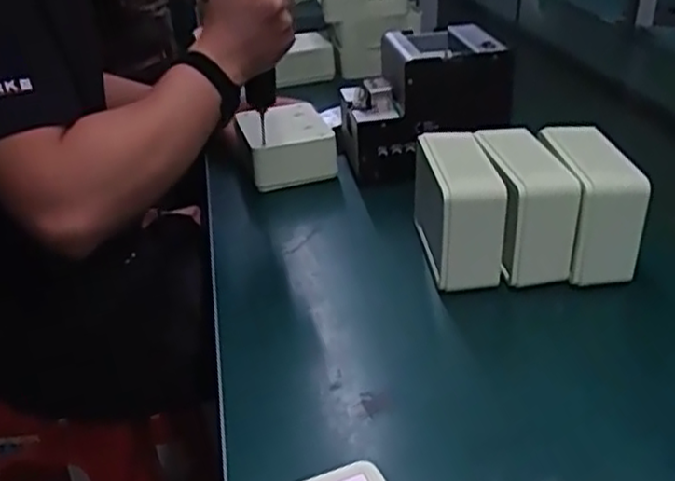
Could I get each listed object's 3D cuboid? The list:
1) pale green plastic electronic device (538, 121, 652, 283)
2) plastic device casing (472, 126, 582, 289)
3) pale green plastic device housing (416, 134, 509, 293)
[{"bbox_3d":[0.233,-0.031,0.675,0.059,0.116,0.139,-4,29,-1],"label":"pale green plastic electronic device"},{"bbox_3d":[0.174,-0.031,0.686,0.064,0.112,0.135,-4,29,-1],"label":"plastic device casing"},{"bbox_3d":[0.112,-0.036,0.687,0.054,0.114,0.151,-5,29,-2],"label":"pale green plastic device housing"}]

